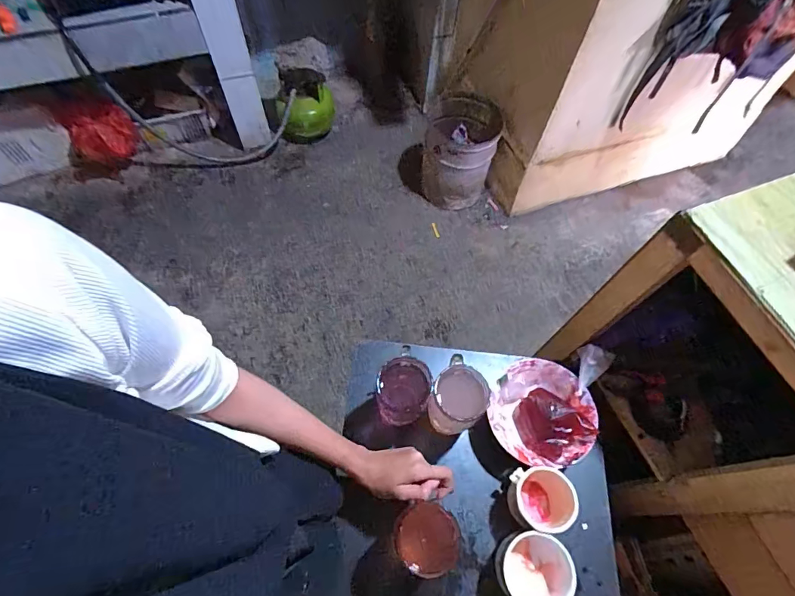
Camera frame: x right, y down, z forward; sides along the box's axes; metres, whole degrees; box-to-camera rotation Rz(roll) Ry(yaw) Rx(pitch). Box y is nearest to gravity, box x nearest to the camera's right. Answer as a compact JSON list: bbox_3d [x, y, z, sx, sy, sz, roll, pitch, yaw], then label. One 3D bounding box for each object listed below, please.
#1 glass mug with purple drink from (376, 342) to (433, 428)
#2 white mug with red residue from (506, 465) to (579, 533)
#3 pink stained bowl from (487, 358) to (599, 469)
[{"bbox_3d":[0.007,0.130,0.611,0.072,0.106,0.074,1,61,-1],"label":"glass mug with purple drink"},{"bbox_3d":[0.191,0.272,0.574,0.073,0.077,0.076,1,61,-1],"label":"white mug with red residue"},{"bbox_3d":[0.209,0.173,0.632,0.147,0.051,0.148,1,61,-1],"label":"pink stained bowl"}]

